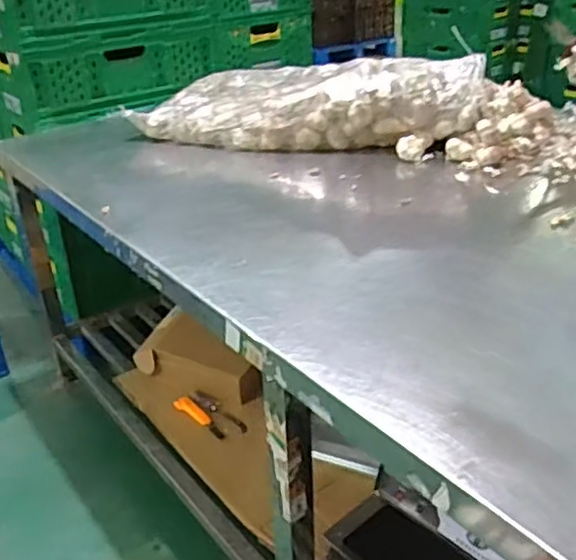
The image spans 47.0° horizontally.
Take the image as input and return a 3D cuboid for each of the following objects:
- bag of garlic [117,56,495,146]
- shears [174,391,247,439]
[{"bbox_3d":[0.044,-0.449,1.649,0.851,0.159,0.254,7,31,16],"label":"bag of garlic"},{"bbox_3d":[-0.199,0.339,1.663,0.197,0.035,0.075,25,38,23],"label":"shears"}]

